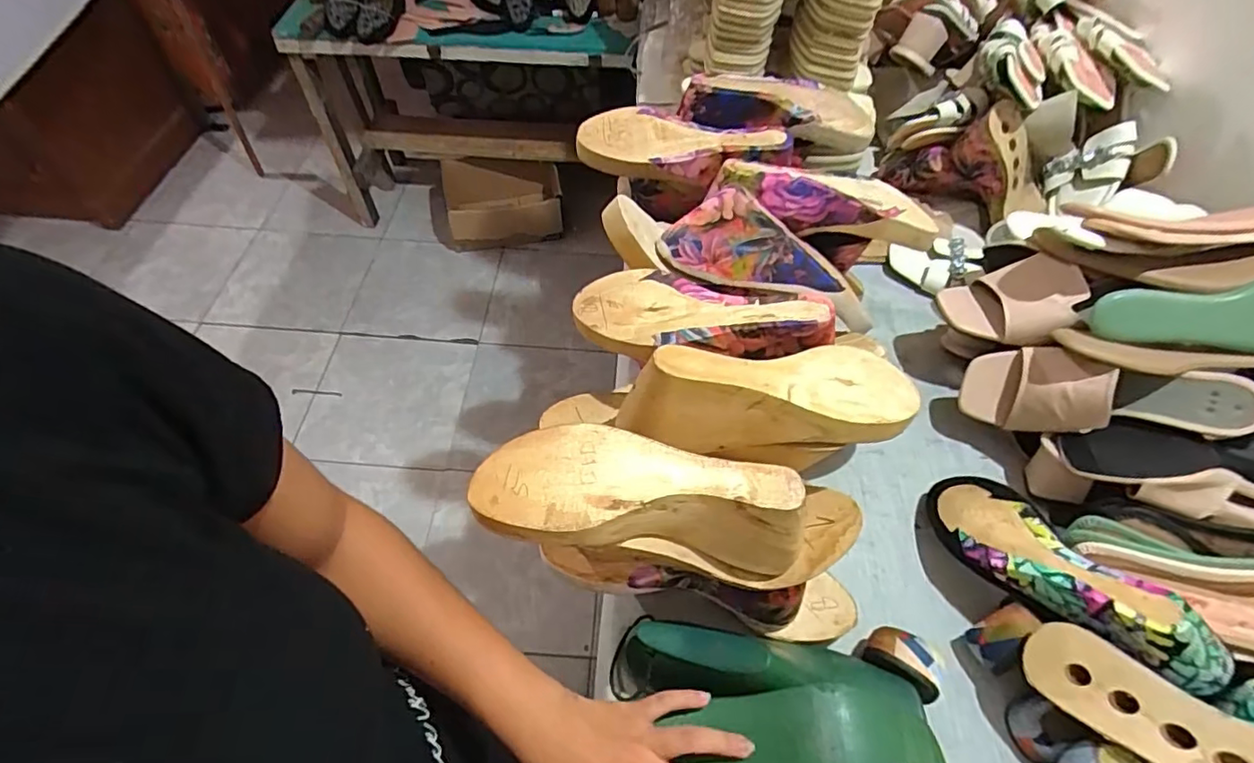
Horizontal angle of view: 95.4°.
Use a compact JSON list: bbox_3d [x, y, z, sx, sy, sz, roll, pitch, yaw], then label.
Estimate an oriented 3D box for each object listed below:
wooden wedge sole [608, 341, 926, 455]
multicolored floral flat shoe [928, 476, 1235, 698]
[{"bbox_3d":[0.114,0.016,0.433,0.227,0.062,0.082,-7,56,-8],"label":"wooden wedge sole"},{"bbox_3d":[0.362,0.157,0.493,0.075,0.072,0.236,-22,33,-17],"label":"multicolored floral flat shoe"}]

